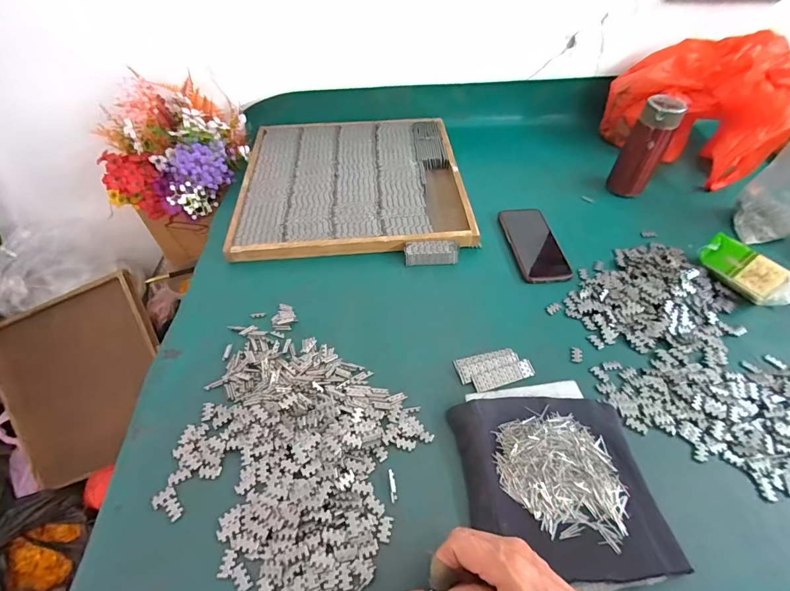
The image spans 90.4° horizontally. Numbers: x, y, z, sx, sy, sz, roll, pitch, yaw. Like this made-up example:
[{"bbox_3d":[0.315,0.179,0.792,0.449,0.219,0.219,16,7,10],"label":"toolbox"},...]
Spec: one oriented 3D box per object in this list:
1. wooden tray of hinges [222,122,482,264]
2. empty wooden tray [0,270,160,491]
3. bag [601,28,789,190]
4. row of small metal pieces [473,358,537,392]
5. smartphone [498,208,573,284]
[{"bbox_3d":[-0.077,-0.219,0.742,0.402,0.034,0.414,-2,51,-3],"label":"wooden tray of hinges"},{"bbox_3d":[-0.707,0.198,0.884,0.401,0.021,0.384,-22,90,7],"label":"empty wooden tray"},{"bbox_3d":[0.576,-0.360,0.750,0.154,0.203,0.300,-32,58,-23],"label":"bag"},{"bbox_3d":[0.136,0.101,0.489,0.081,0.007,0.023,-15,53,-14],"label":"row of small metal pieces"},{"bbox_3d":[0.227,-0.088,0.637,0.078,0.012,0.157,-5,52,-6],"label":"smartphone"}]

